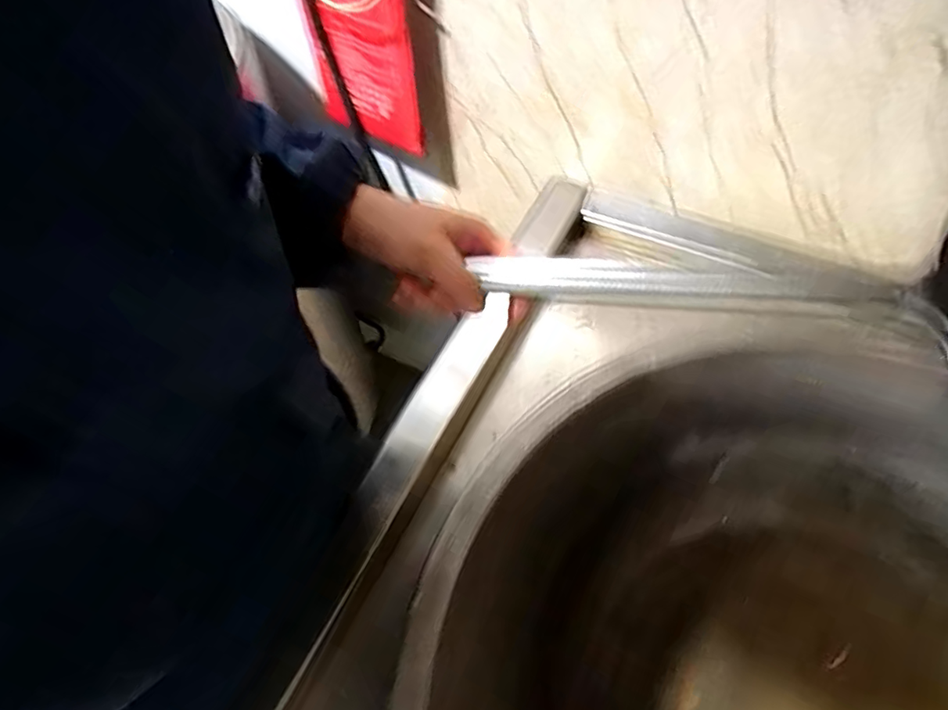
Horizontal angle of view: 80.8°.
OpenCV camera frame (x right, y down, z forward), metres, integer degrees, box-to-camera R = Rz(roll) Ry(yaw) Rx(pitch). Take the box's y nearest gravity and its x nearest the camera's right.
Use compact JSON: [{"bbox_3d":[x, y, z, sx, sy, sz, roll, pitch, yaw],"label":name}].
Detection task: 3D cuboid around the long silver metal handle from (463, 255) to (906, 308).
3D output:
[{"bbox_3d":[0.119,-0.042,0.338,0.238,0.015,0.020,5,60,12],"label":"long silver metal handle"}]

